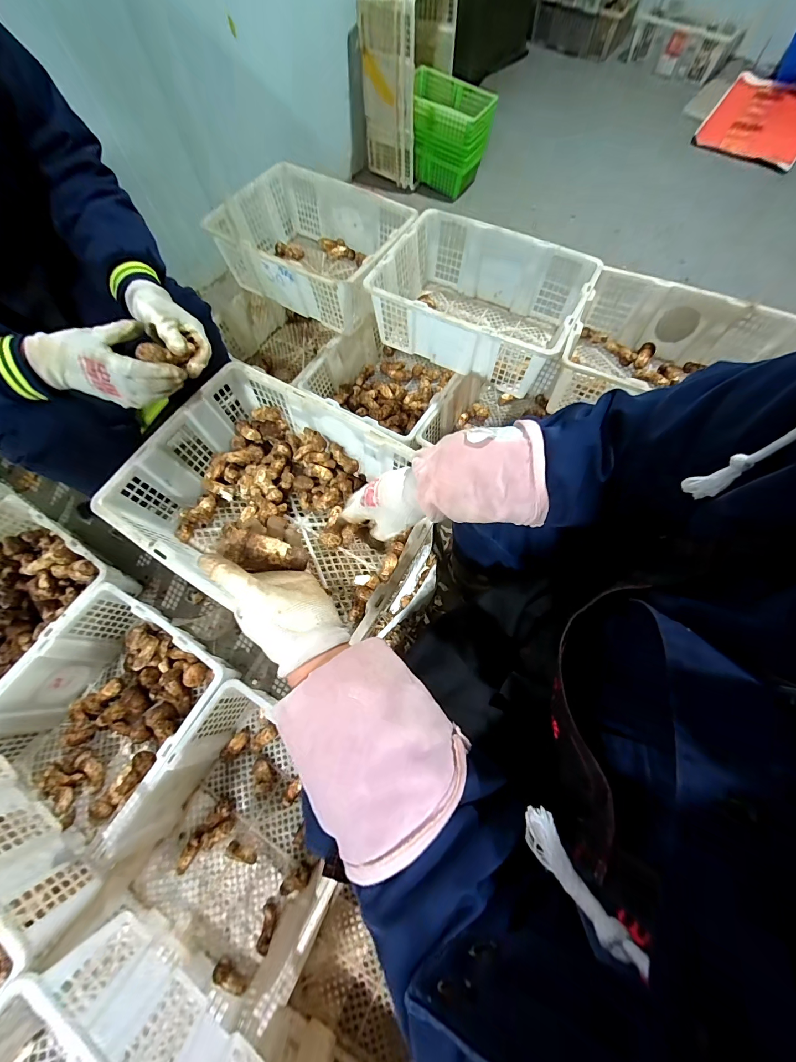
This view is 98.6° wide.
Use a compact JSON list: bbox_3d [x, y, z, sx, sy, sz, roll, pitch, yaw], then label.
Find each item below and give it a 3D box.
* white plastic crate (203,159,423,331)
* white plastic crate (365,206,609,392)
[{"bbox_3d":[-0.232,-0.800,0.980,0.470,0.163,0.362,29,73,11],"label":"white plastic crate"},{"bbox_3d":[0.203,-0.578,0.887,0.474,0.178,0.356,27,72,11],"label":"white plastic crate"}]

